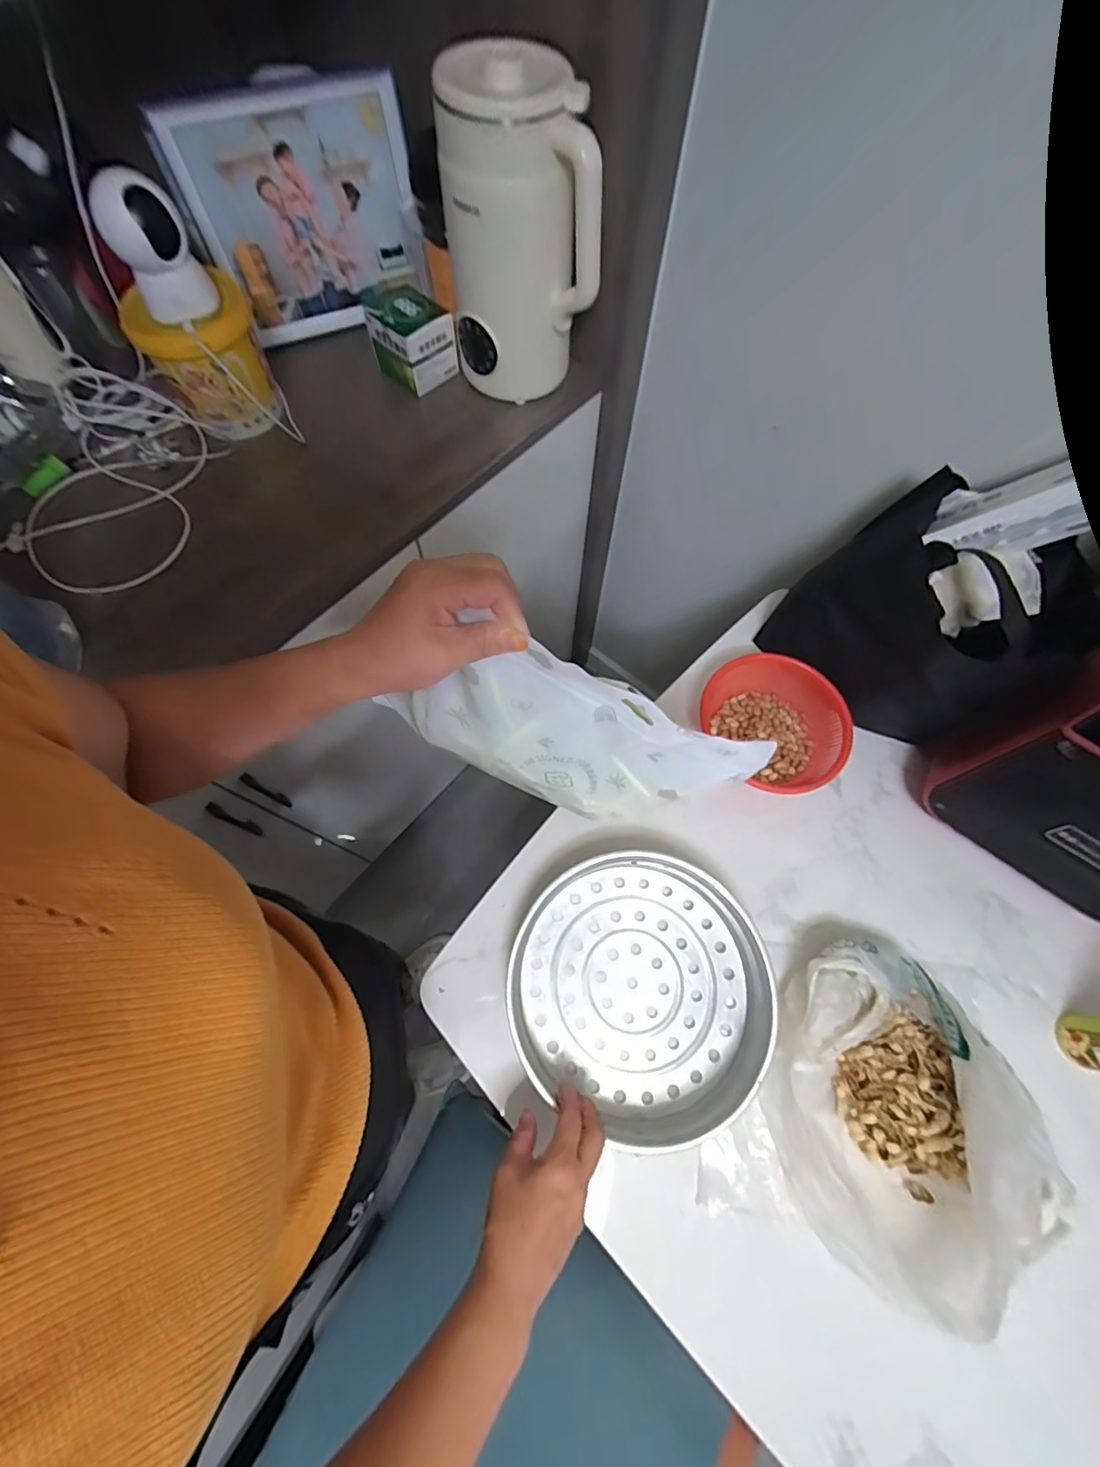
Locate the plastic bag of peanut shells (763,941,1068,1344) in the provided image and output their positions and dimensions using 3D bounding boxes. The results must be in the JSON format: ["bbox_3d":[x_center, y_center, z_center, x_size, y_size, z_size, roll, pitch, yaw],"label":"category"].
[{"bbox_3d":[0.330,0.351,0.497,0.236,0.092,0.276,-19,69,-8],"label":"plastic bag of peanut shells"}]

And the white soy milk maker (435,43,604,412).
[{"bbox_3d":[-0.036,-0.558,0.609,0.159,0.288,0.134,-8,68,-4],"label":"white soy milk maker"}]

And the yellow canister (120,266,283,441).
[{"bbox_3d":[-0.397,-0.438,0.617,0.132,0.129,0.107,-34,72,-13],"label":"yellow canister"}]

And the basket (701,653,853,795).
[{"bbox_3d":[0.286,-0.011,0.656,0.175,0.059,0.179,-21,70,-9],"label":"basket"}]

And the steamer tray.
[{"bbox_3d":[0.091,0.257,0.535,0.236,0.073,0.247,17,69,6],"label":"steamer tray"}]

